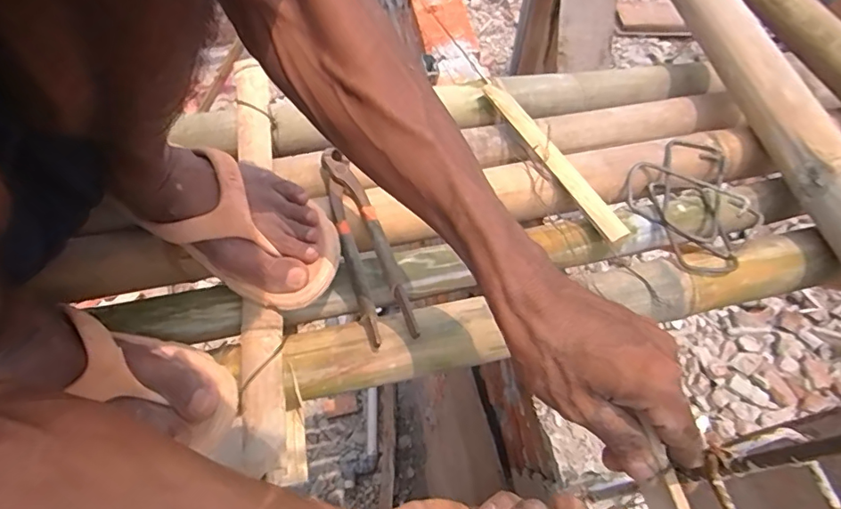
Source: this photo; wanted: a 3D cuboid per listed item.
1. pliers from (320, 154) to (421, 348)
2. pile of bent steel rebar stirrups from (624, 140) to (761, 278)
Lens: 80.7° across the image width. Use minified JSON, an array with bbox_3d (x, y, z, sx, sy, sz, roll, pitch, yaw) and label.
[{"bbox_3d":[-0.053,-0.013,0.488,0.050,0.029,0.213,-15,62,-9],"label":"pliers"},{"bbox_3d":[0.288,-0.051,0.517,0.116,0.040,0.154,-16,62,-10],"label":"pile of bent steel rebar stirrups"}]

